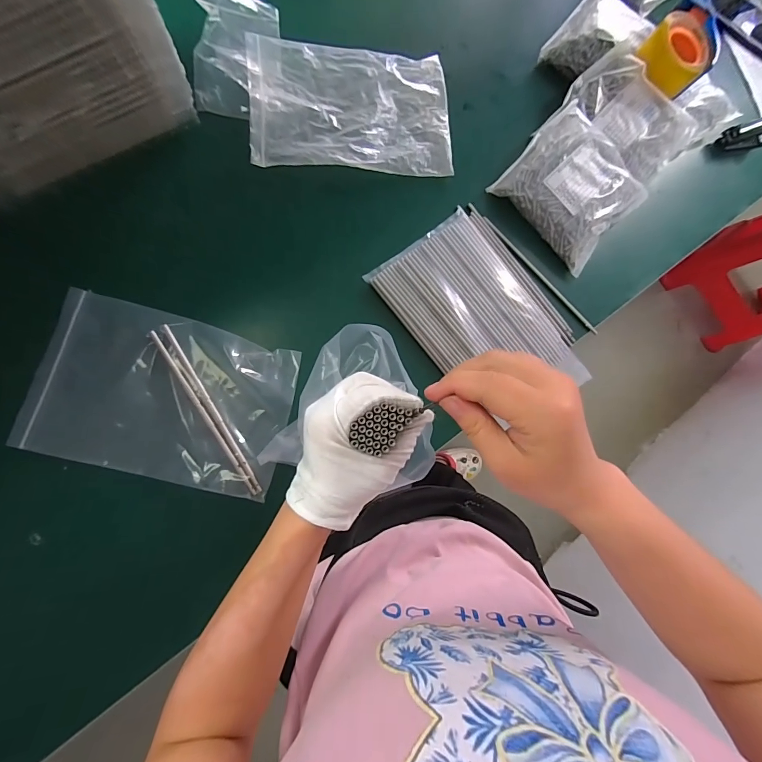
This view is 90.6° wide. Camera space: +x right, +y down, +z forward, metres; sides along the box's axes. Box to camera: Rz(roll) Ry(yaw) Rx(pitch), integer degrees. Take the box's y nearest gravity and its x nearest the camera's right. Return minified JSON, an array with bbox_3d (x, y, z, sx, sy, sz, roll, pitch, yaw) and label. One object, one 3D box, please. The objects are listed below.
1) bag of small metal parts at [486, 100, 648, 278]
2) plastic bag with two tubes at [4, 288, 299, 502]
[{"bbox_3d":[0.300,-0.303,0.587,0.187,0.049,0.179,42,81,-2],"label":"bag of small metal parts"},{"bbox_3d":[-0.265,0.019,0.474,0.286,0.026,0.198,15,82,-6],"label":"plastic bag with two tubes"}]

